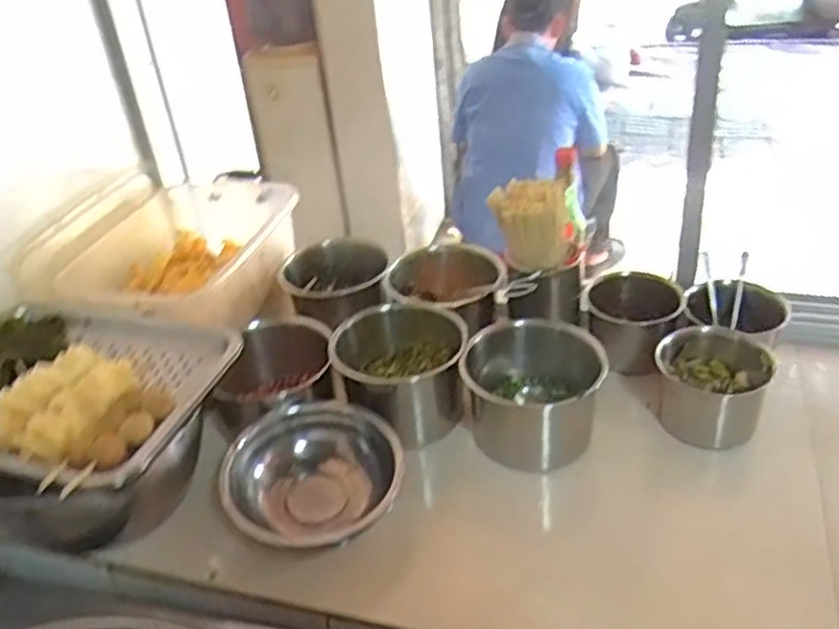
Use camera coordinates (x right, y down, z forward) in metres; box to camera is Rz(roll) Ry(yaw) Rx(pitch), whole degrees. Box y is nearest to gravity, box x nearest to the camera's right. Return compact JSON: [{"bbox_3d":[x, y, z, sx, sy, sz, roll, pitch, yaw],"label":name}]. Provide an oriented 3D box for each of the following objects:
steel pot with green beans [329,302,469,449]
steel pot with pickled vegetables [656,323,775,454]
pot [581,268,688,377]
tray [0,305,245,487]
[{"bbox_3d":[-0.023,0.079,1.007,0.156,0.135,0.153,-4,33,2],"label":"steel pot with green beans"},{"bbox_3d":[0.366,0.087,0.965,0.133,0.118,0.136,-4,33,2],"label":"steel pot with pickled vegetables"},{"bbox_3d":[0.301,0.008,1.086,0.132,0.099,0.133,-4,33,2],"label":"pot"},{"bbox_3d":[-0.409,0.077,0.853,0.369,0.061,0.262,9,36,20],"label":"tray"}]

